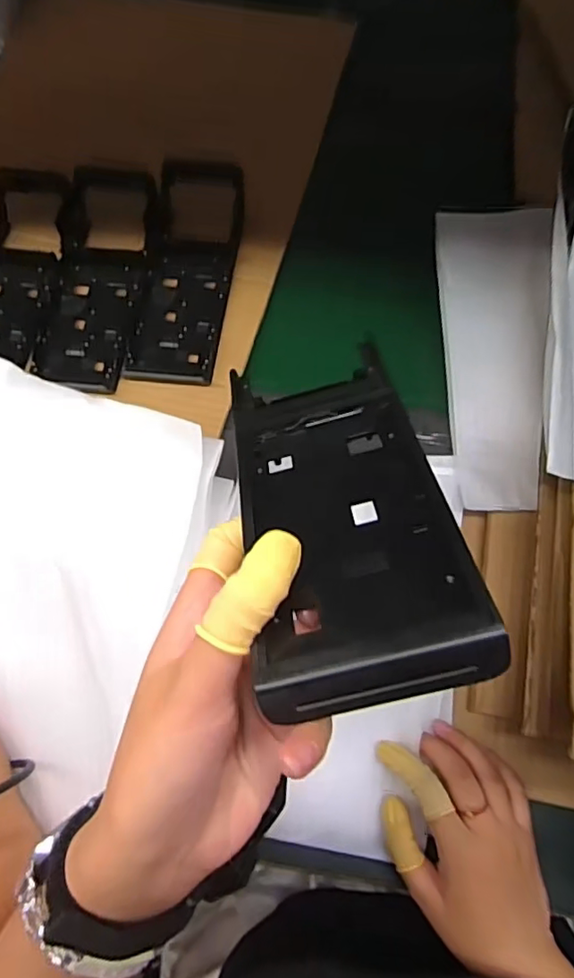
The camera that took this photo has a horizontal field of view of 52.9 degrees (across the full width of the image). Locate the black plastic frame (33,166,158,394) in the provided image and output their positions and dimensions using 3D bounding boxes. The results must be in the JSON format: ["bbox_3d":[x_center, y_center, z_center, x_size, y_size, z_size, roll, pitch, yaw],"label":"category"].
[{"bbox_3d":[-0.173,-0.191,0.519,0.089,0.037,0.225,5,68,4],"label":"black plastic frame"}]

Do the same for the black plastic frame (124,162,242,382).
[{"bbox_3d":[-0.091,-0.195,0.519,0.084,0.046,0.217,6,68,4],"label":"black plastic frame"}]

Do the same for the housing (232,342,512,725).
[{"bbox_3d":[0.019,0.003,0.230,0.076,0.018,0.170,-11,41,-3],"label":"housing"}]

